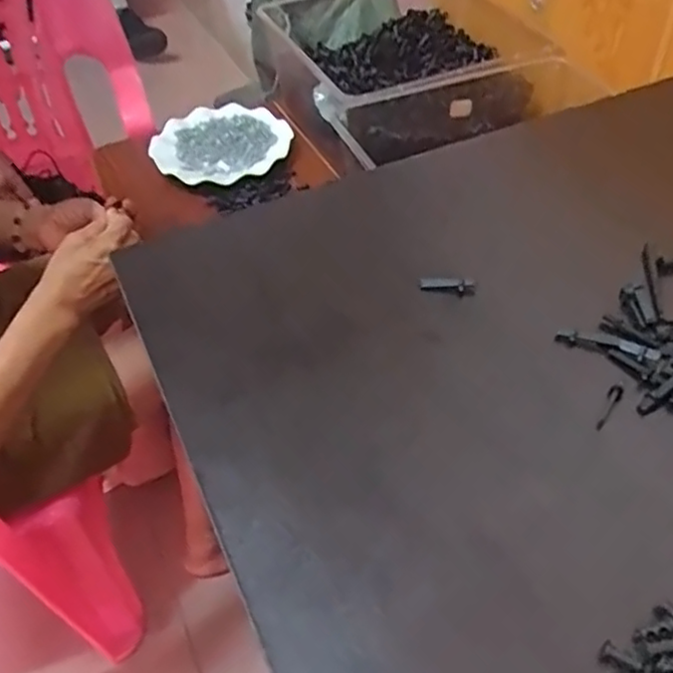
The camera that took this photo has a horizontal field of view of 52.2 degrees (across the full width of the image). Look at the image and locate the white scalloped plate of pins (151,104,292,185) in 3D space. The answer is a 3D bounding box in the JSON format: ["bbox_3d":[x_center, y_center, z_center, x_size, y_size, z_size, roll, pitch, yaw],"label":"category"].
[{"bbox_3d":[-0.165,-0.272,0.960,0.188,0.027,0.177,-2,48,2],"label":"white scalloped plate of pins"}]

